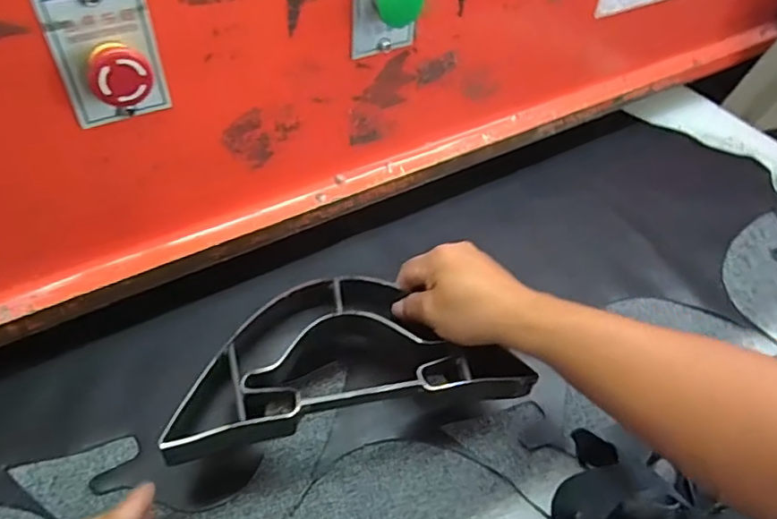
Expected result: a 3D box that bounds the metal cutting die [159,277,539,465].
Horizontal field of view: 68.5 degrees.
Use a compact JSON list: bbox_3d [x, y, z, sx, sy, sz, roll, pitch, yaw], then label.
[{"bbox_3d":[-0.034,0.069,0.441,0.255,0.041,0.131,-10,52,-14],"label":"metal cutting die"}]

